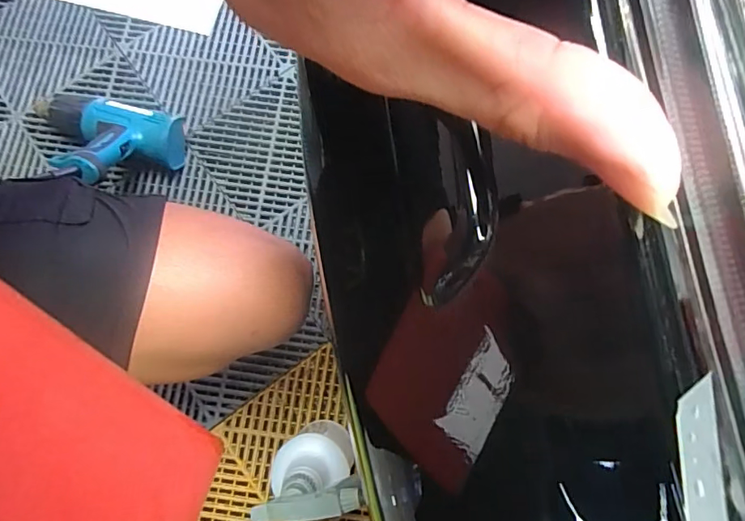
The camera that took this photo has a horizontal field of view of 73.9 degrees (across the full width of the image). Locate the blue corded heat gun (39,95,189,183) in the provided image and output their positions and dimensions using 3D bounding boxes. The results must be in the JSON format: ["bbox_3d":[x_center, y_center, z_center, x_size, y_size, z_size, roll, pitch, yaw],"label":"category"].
[{"bbox_3d":[-0.381,-0.175,0.714,0.179,0.137,0.109,11,77,3],"label":"blue corded heat gun"}]

